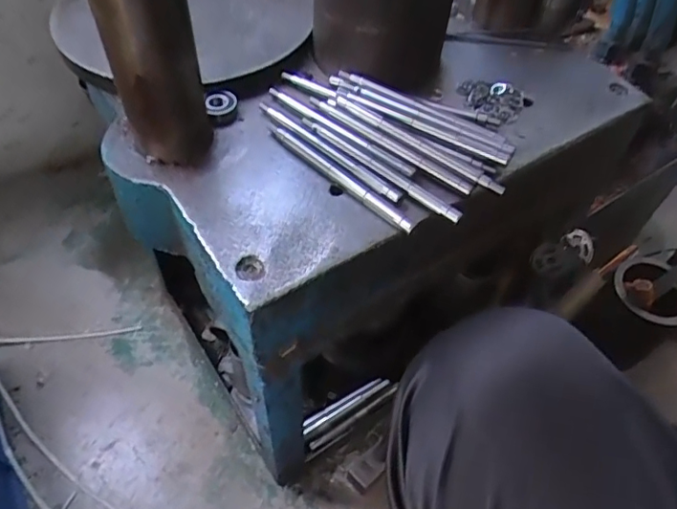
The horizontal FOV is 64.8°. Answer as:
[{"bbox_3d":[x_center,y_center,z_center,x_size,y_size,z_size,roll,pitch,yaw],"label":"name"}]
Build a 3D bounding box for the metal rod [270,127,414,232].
[{"bbox_3d":[0.000,-0.065,0.436,0.155,0.008,0.011,39,59,24],"label":"metal rod"}]

